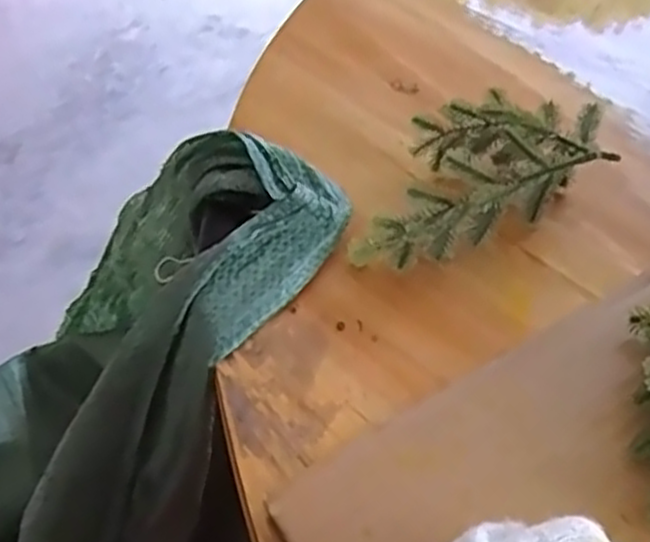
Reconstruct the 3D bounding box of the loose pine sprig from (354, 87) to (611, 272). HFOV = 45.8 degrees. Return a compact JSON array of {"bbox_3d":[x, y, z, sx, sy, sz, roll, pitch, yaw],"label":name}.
[{"bbox_3d":[0.072,-0.053,0.409,0.140,0.046,0.083,-14,45,-10],"label":"loose pine sprig"}]

